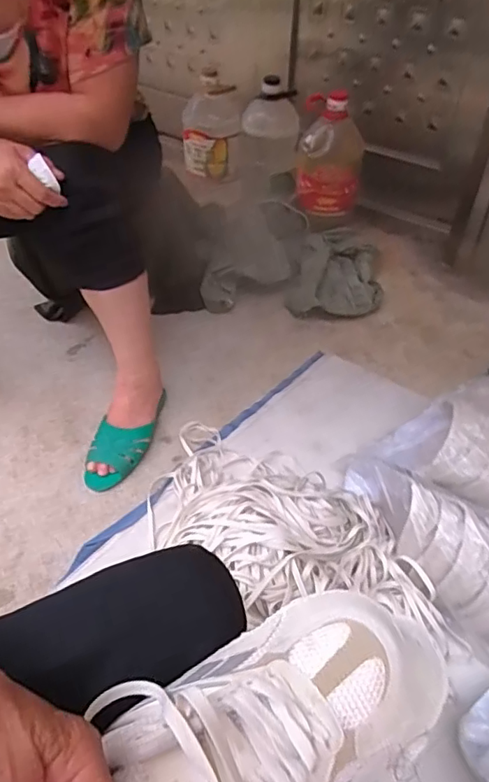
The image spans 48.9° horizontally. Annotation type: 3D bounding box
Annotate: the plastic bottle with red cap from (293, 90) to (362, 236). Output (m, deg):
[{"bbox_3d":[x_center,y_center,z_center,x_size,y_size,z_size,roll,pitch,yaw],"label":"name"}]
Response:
[{"bbox_3d":[0.211,-0.563,1.336,0.160,0.287,0.177,6,44,4],"label":"plastic bottle with red cap"}]

